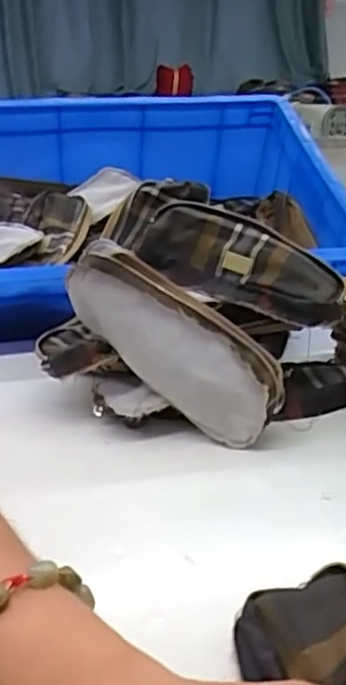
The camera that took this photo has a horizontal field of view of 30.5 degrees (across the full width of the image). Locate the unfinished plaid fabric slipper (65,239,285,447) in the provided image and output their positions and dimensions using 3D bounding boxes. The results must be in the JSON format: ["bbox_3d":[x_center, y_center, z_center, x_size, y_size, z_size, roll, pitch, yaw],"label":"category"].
[{"bbox_3d":[-0.003,-0.006,0.493,0.205,0.068,0.069,40,38,17],"label":"unfinished plaid fabric slipper"}]

